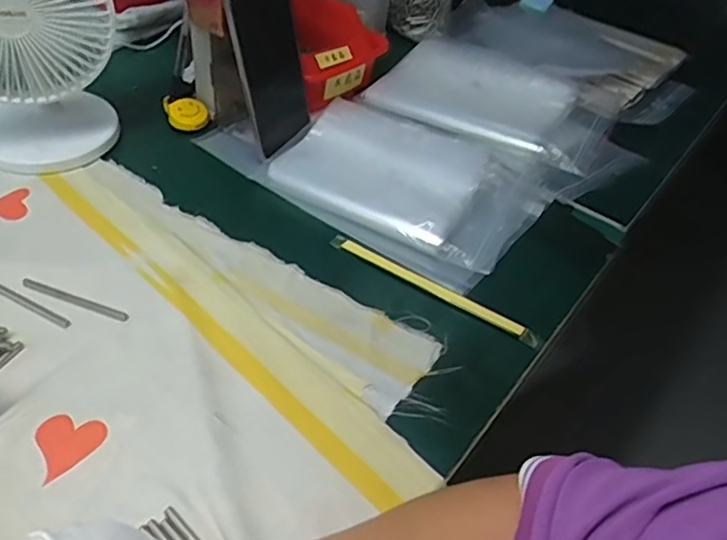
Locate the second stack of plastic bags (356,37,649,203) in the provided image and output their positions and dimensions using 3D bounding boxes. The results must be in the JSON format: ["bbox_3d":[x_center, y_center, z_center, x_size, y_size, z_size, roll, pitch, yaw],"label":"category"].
[{"bbox_3d":[0.166,-0.195,0.737,0.301,0.037,0.207,36,50,25],"label":"second stack of plastic bags"}]

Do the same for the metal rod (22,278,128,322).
[{"bbox_3d":[-0.229,0.022,0.498,0.092,0.005,0.008,18,45,9],"label":"metal rod"}]

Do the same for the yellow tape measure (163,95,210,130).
[{"bbox_3d":[-0.192,-0.172,0.688,0.043,0.022,0.053,-15,49,-16],"label":"yellow tape measure"}]

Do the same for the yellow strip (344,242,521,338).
[{"bbox_3d":[0.058,0.014,0.553,0.177,0.008,0.009,28,47,19],"label":"yellow strip"}]

